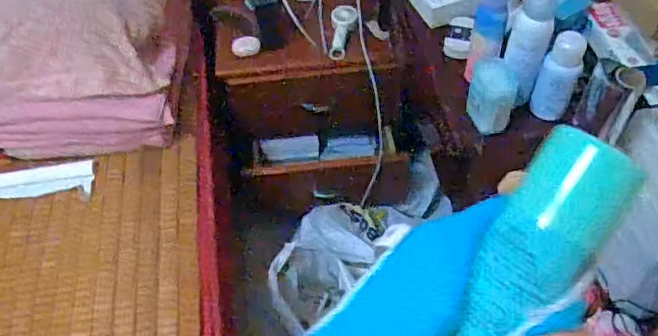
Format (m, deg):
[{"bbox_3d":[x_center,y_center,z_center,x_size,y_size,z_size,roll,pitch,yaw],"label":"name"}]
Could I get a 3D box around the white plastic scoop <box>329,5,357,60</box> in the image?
[{"bbox_3d":[0.033,-0.322,1.311,0.061,0.051,0.154,0,52,3],"label":"white plastic scoop"}]

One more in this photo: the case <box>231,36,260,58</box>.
[{"bbox_3d":[-0.183,-0.271,1.268,0.060,0.037,0.030,-11,53,-5],"label":"case"}]

